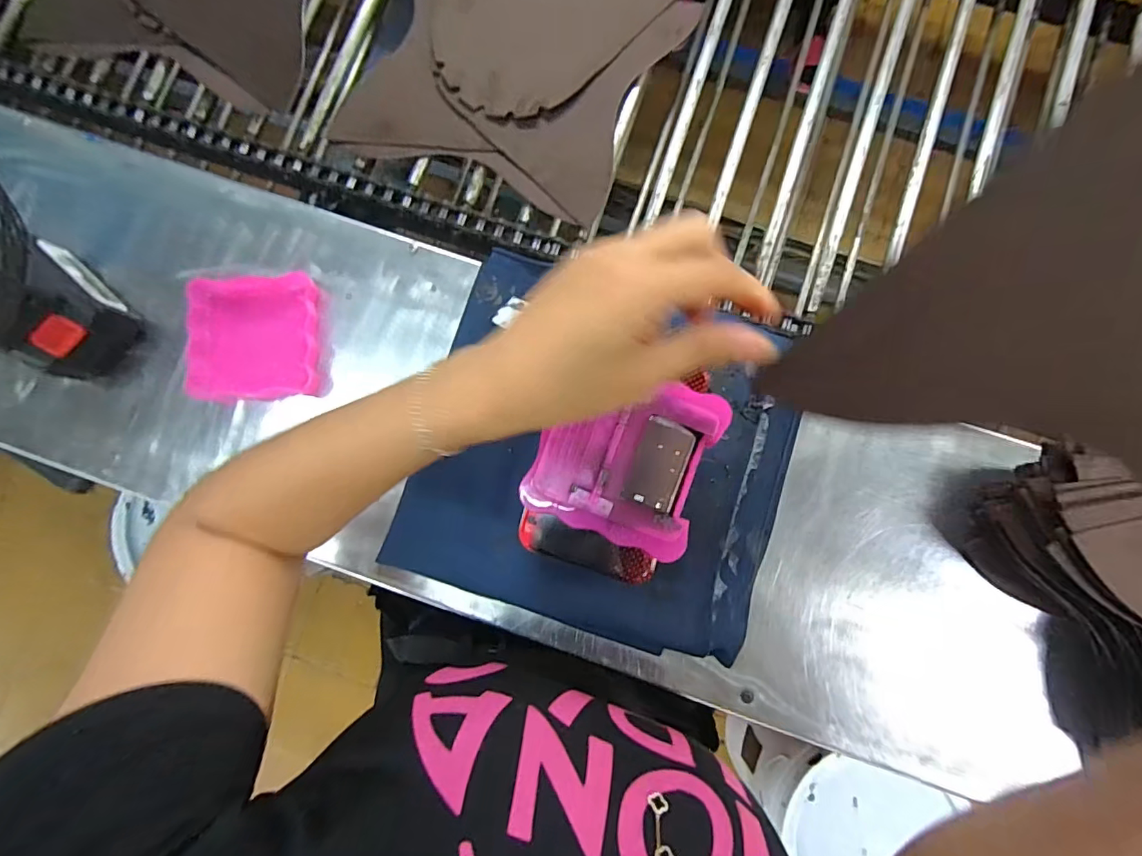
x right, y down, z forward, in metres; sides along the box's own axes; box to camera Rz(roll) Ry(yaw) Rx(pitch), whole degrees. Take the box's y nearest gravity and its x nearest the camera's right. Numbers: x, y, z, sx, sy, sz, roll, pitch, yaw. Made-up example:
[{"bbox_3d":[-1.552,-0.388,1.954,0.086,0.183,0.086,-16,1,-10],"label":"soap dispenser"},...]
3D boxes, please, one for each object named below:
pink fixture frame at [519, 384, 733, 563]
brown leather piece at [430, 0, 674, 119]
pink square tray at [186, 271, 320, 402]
[{"bbox_3d":[0.034,0.017,0.315,0.102,0.010,0.104,21,83,4],"label":"pink fixture frame"},{"bbox_3d":[-0.037,-0.428,0.507,0.238,0.005,0.198,-45,84,-5],"label":"brown leather piece"},{"bbox_3d":[-0.284,-0.080,0.450,0.114,0.019,0.108,-2,82,1],"label":"pink square tray"}]

